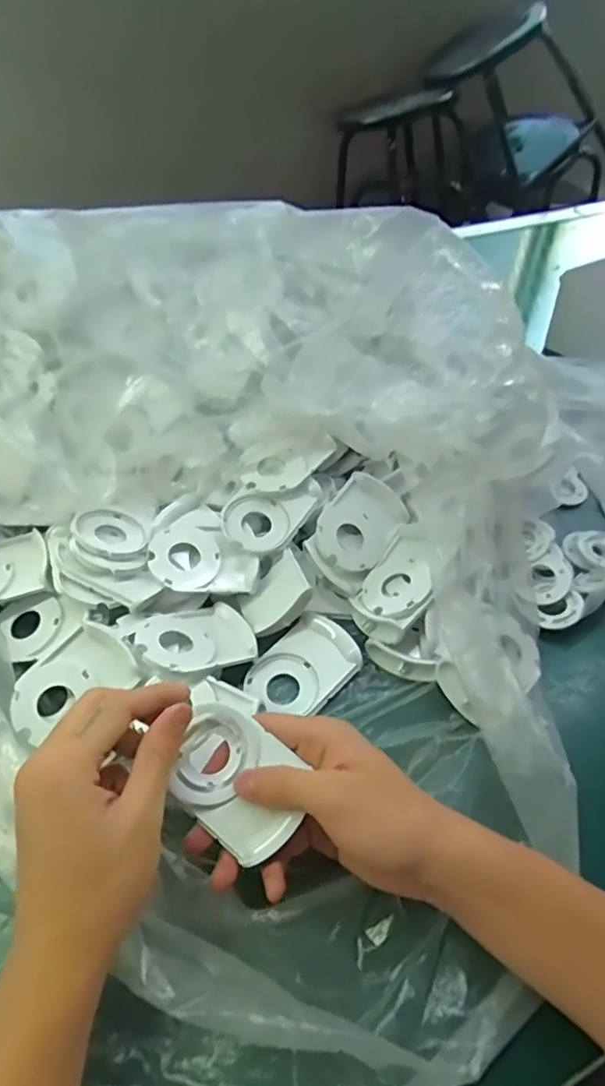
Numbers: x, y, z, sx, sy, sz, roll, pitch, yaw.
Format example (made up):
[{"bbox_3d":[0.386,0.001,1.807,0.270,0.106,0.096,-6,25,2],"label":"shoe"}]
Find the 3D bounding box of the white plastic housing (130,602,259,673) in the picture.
[{"bbox_3d":[-0.075,0.067,0.414,0.080,0.019,0.058,-4,35,-42],"label":"white plastic housing"}]

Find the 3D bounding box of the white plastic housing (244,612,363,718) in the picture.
[{"bbox_3d":[0.001,0.087,0.422,0.074,0.020,0.059,-34,56,-29],"label":"white plastic housing"}]

